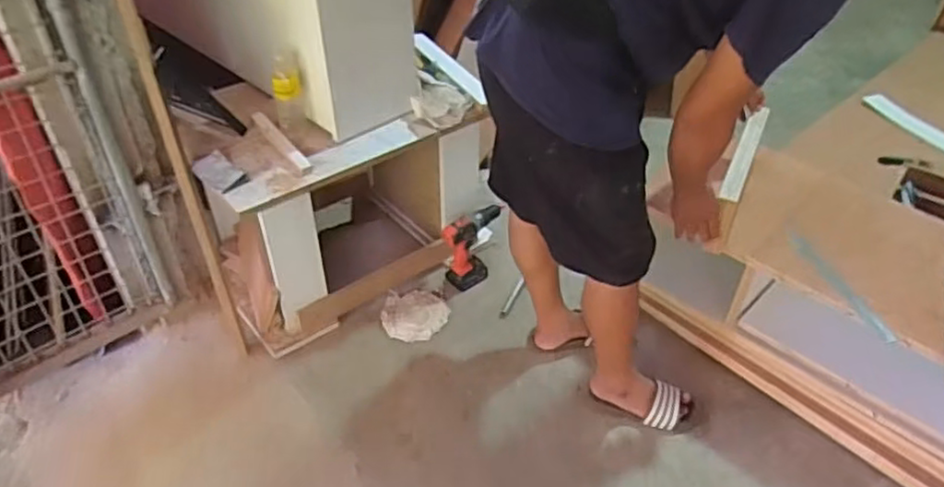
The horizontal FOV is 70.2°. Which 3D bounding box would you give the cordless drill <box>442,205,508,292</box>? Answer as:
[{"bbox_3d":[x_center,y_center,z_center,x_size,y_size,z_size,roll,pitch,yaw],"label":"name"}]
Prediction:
[{"bbox_3d":[0.006,-0.005,1.902,0.082,0.204,0.194,29,53,28],"label":"cordless drill"}]

